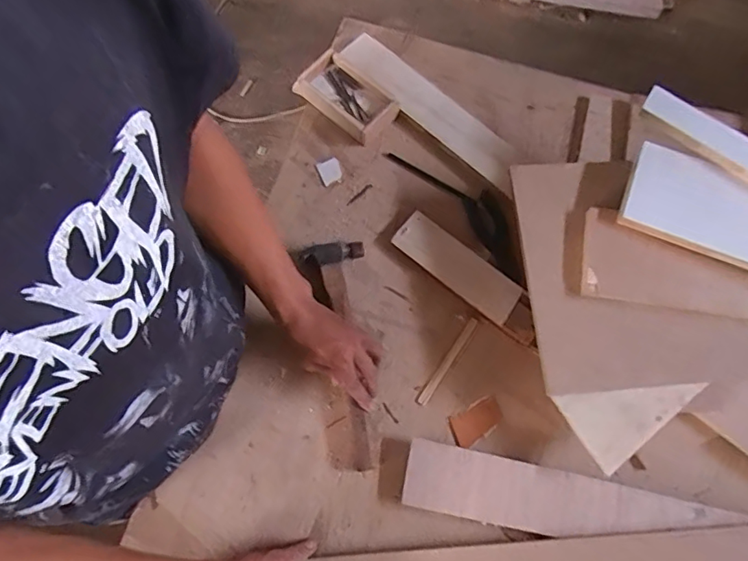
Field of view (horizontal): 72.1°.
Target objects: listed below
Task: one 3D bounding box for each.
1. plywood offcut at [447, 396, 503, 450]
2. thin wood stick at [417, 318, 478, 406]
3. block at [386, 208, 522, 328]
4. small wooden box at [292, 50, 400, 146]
[{"bbox_3d":[0.138,0.191,0.692,0.074,0.009,0.045,-27,75,-9],"label":"plywood offcut"},{"bbox_3d":[0.103,0.112,0.713,0.013,0.010,0.140,34,75,9],"label":"thin wood stick"},{"bbox_3d":[0.119,-0.021,0.740,0.194,0.019,0.066,40,76,11],"label":"block"},{"bbox_3d":[-0.043,-0.289,0.820,0.154,0.034,0.090,39,76,11],"label":"small wooden box"}]

